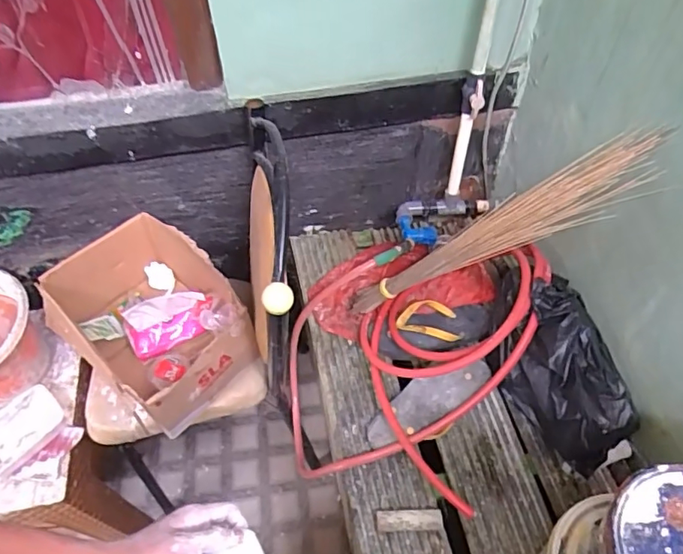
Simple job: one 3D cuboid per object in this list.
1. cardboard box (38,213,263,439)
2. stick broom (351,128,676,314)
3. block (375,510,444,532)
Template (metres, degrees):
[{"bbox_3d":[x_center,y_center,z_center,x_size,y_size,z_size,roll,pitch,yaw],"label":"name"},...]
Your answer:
[{"bbox_3d":[-0.379,0.073,1.065,0.415,0.191,0.284,36,63,24],"label":"cardboard box"},{"bbox_3d":[0.228,-0.055,0.889,0.090,0.607,0.060,32,50,-28],"label":"stick broom"},{"bbox_3d":[0.110,0.397,0.859,0.106,0.030,0.030,-1,55,1],"label":"block"}]

